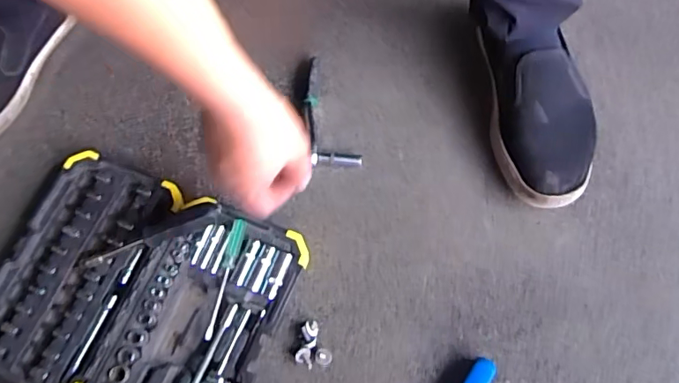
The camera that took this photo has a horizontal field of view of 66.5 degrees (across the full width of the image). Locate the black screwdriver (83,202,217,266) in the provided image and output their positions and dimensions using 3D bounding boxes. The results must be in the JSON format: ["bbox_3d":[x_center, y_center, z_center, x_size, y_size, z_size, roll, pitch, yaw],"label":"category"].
[{"bbox_3d":[-0.208,0.050,0.580,0.168,0.026,0.021,-22,68,9],"label":"black screwdriver"}]

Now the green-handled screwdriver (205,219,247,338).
[{"bbox_3d":[-0.125,0.095,0.569,0.016,0.016,0.129,11,73,6],"label":"green-handled screwdriver"}]

